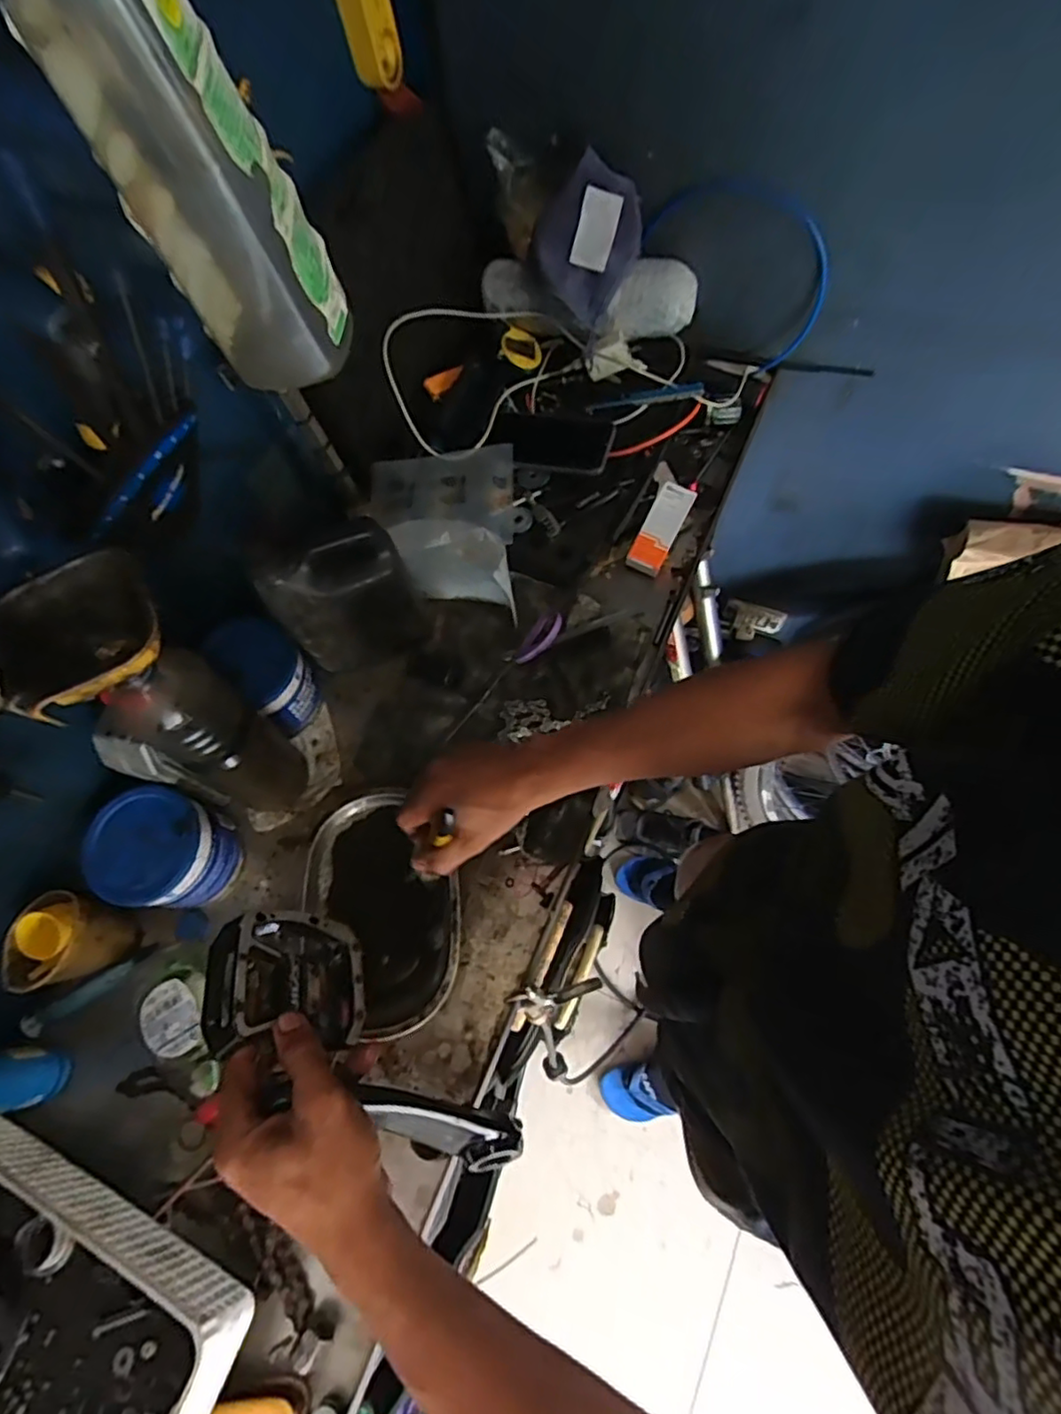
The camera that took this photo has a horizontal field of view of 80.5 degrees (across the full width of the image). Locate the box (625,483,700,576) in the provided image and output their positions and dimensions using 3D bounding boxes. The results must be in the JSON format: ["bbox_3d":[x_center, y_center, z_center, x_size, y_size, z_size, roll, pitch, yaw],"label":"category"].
[{"bbox_3d":[0.152,-0.206,0.725,0.041,0.025,0.105,27,85,14],"label":"box"}]

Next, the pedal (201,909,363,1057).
[{"bbox_3d":[-0.169,0.187,0.432,0.097,0.028,0.091,19,34,-34],"label":"pedal"}]

